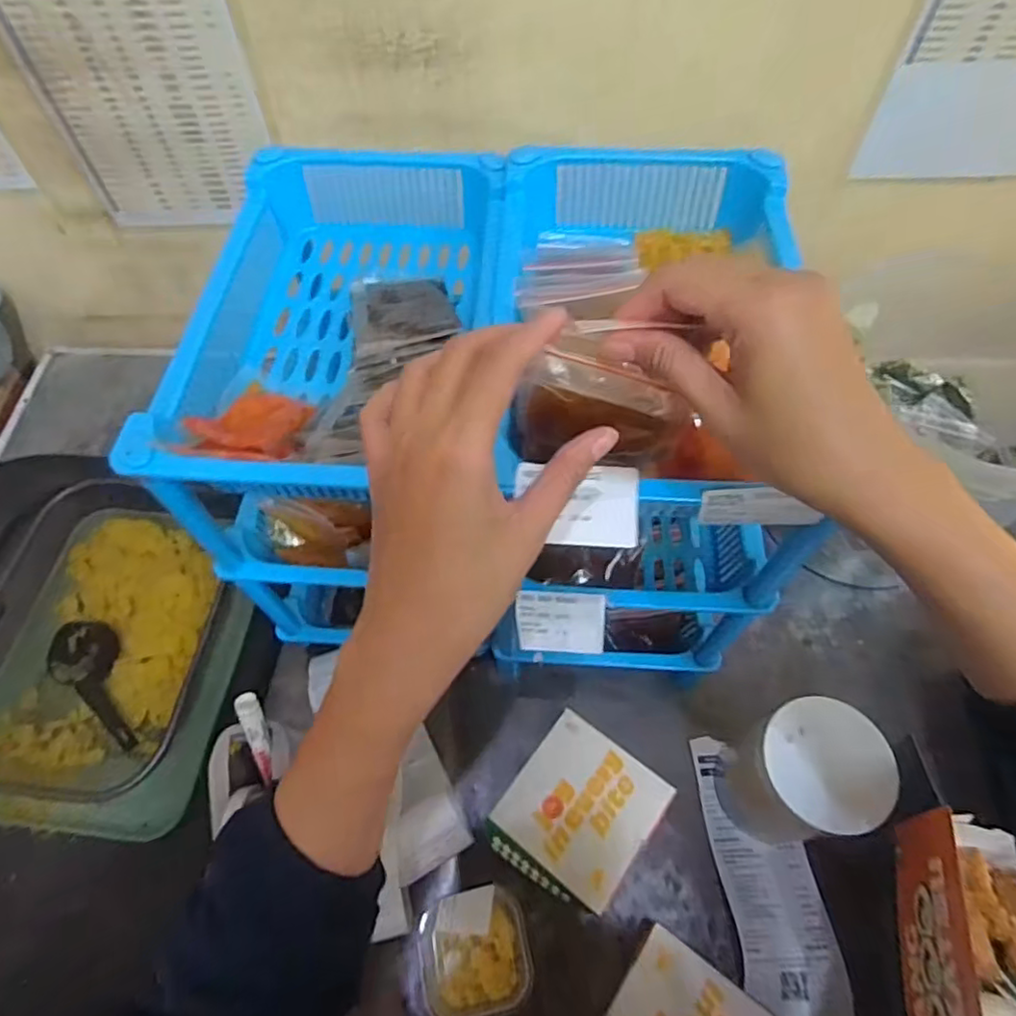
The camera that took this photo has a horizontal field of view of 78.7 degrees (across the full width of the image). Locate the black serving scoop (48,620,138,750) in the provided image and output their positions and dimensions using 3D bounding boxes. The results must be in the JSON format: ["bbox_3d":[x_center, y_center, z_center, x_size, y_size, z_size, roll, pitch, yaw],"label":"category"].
[{"bbox_3d":[-0.373,0.161,0.561,0.059,0.019,0.124,-29,77,-16],"label":"black serving scoop"}]

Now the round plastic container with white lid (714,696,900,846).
[{"bbox_3d":[0.226,0.211,0.487,0.083,0.137,0.083,0,59,0],"label":"round plastic container with white lid"}]

